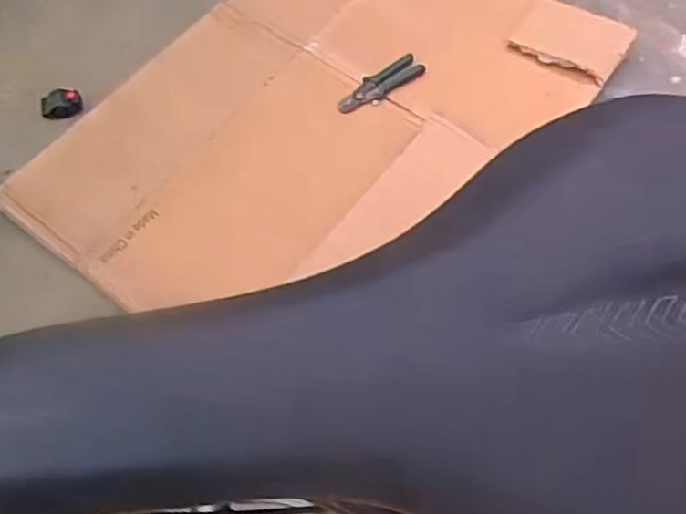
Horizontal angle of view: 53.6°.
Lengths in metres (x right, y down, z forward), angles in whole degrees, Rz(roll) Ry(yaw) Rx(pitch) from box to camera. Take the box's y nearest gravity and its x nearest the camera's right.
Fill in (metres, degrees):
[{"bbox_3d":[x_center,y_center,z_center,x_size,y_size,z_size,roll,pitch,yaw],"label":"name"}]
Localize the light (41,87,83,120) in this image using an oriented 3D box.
[{"bbox_3d":[-0.512,-0.277,1.233,0.072,0.034,0.049,-6,65,-2],"label":"light"}]

